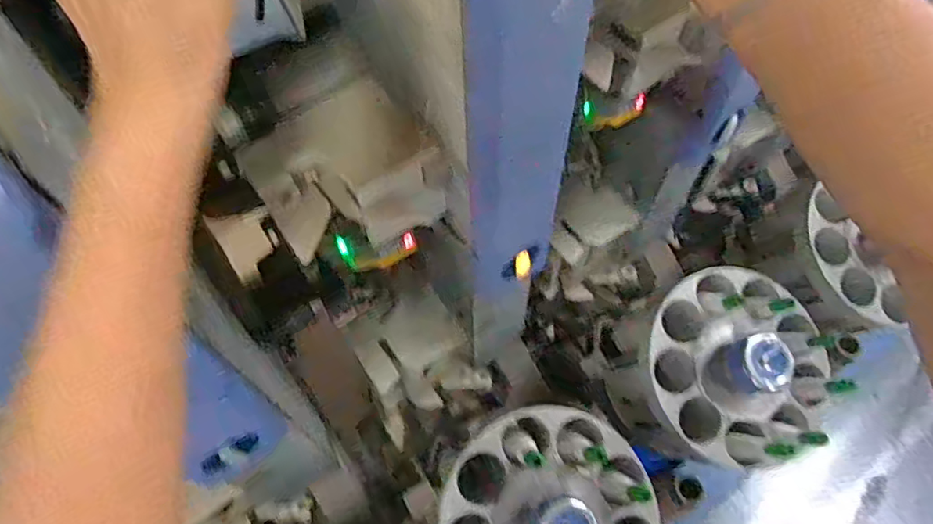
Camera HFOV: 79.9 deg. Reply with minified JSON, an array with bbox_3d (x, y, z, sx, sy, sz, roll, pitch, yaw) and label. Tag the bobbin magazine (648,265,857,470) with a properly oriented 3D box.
[{"bbox_3d":[0.339,0.120,0.690,0.221,0.069,0.230,0,59,1],"label":"bobbin magazine"}]

